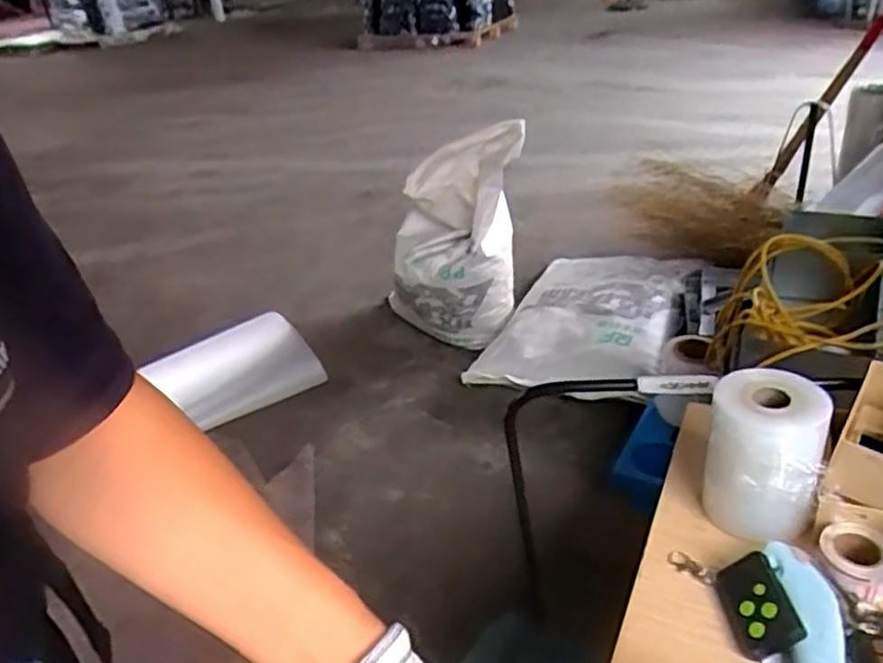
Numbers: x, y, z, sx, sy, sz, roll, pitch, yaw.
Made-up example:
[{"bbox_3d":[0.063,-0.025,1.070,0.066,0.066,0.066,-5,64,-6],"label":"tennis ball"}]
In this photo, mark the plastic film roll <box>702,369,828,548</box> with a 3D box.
[{"bbox_3d":[0.230,0.092,0.511,0.072,0.111,0.066,-5,31,3],"label":"plastic film roll"}]

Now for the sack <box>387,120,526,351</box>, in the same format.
[{"bbox_3d":[0.030,-0.220,1.984,0.400,0.632,0.247,0,31,9],"label":"sack"}]

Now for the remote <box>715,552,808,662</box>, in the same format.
[{"bbox_3d":[0.197,0.172,0.452,0.040,0.015,0.061,-36,23,22],"label":"remote"}]

